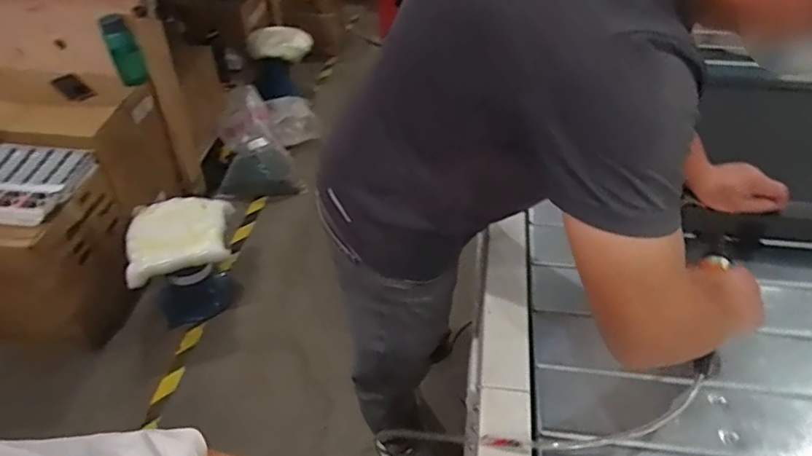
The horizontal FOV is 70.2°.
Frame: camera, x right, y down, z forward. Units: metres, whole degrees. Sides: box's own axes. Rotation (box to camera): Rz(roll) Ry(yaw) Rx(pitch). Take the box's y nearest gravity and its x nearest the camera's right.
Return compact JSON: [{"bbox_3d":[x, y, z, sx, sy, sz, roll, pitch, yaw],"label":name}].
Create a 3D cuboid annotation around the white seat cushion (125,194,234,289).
[{"bbox_3d":[-0.650,0.000,1.658,0.284,0.104,0.316,-10,43,-12],"label":"white seat cushion"}]

